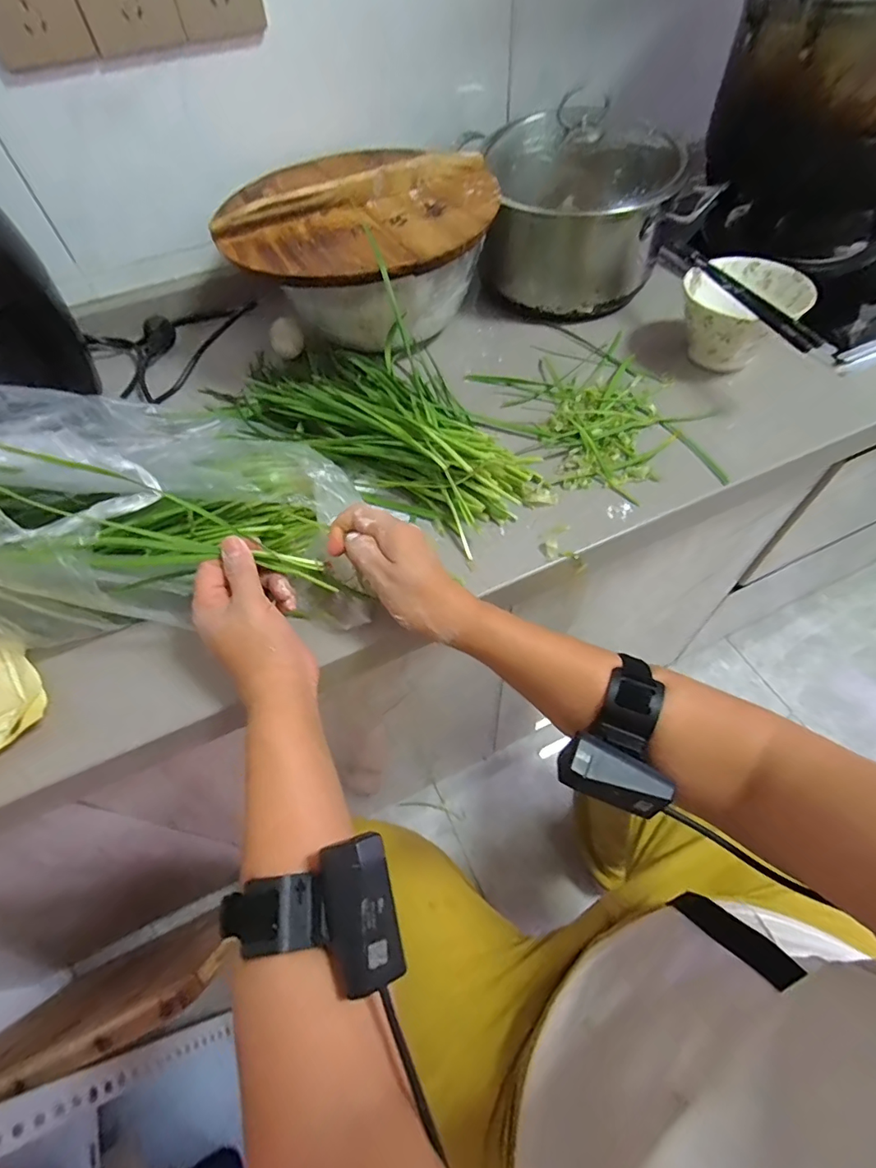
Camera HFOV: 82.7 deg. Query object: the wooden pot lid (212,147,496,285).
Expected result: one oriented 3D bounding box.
[{"bbox_3d":[-0.094,-0.398,0.519,0.289,0.032,0.258,27,63,20],"label":"wooden pot lid"}]

